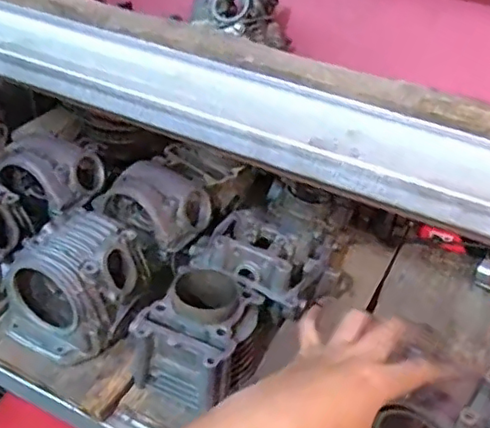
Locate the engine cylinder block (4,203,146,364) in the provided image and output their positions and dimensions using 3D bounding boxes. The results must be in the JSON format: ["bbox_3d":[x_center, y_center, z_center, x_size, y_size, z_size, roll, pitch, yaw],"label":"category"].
[{"bbox_3d":[-0.183,0.071,0.629,0.130,0.103,0.124,19,39,16],"label":"engine cylinder block"}]

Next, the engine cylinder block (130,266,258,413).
[{"bbox_3d":[-0.047,0.121,0.596,0.100,0.075,0.117,21,40,18],"label":"engine cylinder block"}]

